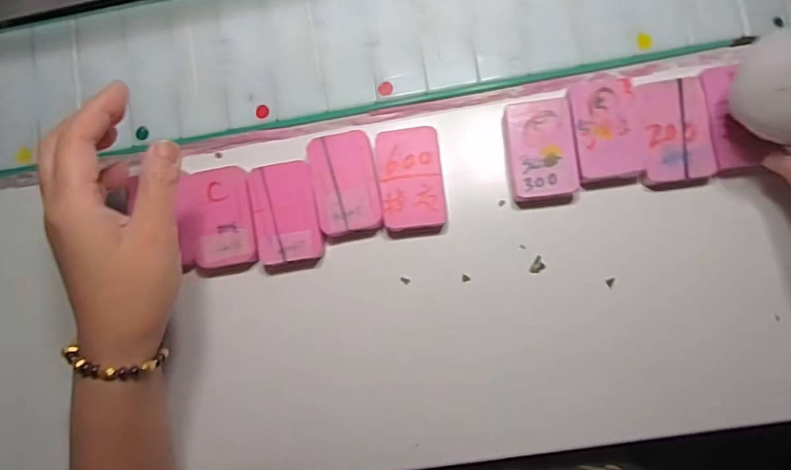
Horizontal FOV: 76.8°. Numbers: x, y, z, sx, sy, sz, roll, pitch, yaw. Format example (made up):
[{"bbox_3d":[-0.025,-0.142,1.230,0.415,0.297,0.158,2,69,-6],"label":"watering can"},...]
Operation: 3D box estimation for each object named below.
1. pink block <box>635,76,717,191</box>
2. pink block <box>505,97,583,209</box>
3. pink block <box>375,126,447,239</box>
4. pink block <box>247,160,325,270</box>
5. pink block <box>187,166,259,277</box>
[{"bbox_3d":[0.194,-0.071,0.350,0.046,0.015,0.074,-8,85,3],"label":"pink block"},{"bbox_3d":[0.103,-0.058,0.355,0.044,0.019,0.072,-6,85,3],"label":"pink block"},{"bbox_3d":[0.011,-0.038,0.361,0.044,0.017,0.076,-6,85,3],"label":"pink block"},{"bbox_3d":[-0.079,-0.015,0.366,0.048,0.019,0.073,-8,85,3],"label":"pink block"},{"bbox_3d":[-0.126,-0.011,0.370,0.046,0.016,0.076,-9,85,3],"label":"pink block"}]

